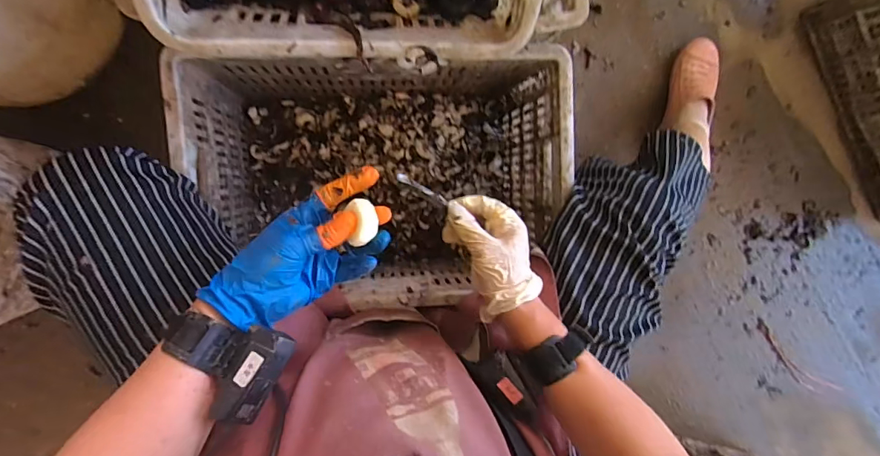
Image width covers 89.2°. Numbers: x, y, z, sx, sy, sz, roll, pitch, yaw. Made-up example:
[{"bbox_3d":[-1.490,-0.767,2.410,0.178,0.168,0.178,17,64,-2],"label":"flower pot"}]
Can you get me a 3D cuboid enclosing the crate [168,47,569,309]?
[{"bbox_3d":[-0.076,-0.064,0.636,0.443,0.245,0.291,-5,96,-8],"label":"crate"}]

